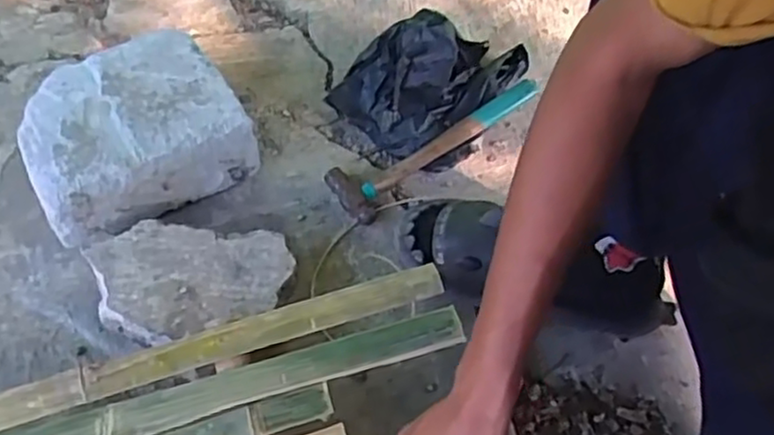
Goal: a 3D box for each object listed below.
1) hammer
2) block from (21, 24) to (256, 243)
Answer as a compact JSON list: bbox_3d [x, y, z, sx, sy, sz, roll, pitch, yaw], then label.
[{"bbox_3d":[0.055,-0.097,0.858,0.281,0.053,0.077,-34,65,-23],"label":"hammer"},{"bbox_3d":[-0.289,-0.093,0.794,0.225,0.105,0.188,-28,64,-22],"label":"block"}]

